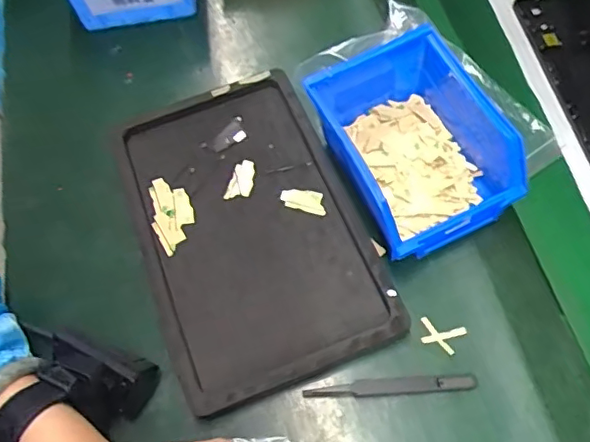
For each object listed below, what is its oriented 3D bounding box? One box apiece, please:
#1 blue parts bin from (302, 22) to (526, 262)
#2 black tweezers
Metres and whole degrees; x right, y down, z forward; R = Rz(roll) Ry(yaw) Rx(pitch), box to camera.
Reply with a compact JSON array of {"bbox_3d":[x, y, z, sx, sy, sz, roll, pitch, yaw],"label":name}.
[{"bbox_3d":[0.089,-0.054,0.416,0.123,0.081,0.146,-19,65,-7],"label":"blue parts bin"},{"bbox_3d":[0.063,0.110,0.368,0.112,0.004,0.011,-4,64,1],"label":"black tweezers"}]

